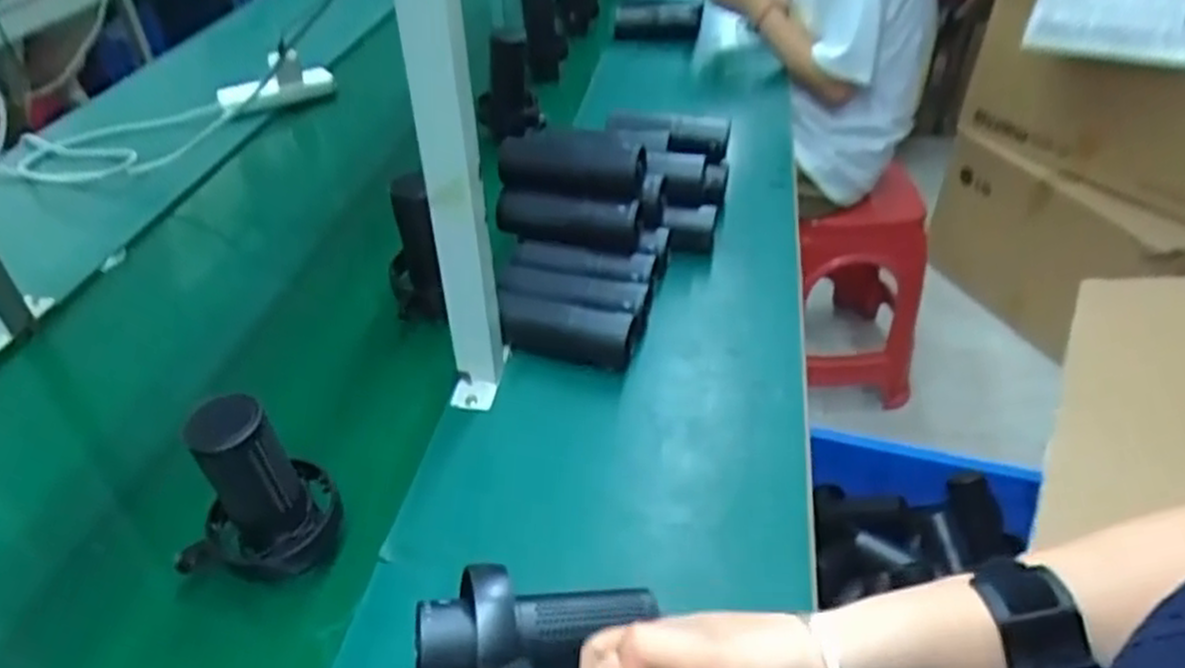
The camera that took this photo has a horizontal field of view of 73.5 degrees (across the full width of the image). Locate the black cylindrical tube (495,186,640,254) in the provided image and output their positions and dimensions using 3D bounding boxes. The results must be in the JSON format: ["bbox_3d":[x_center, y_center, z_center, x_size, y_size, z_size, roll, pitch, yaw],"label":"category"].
[{"bbox_3d":[-0.028,-0.129,0.900,0.170,0.056,0.049,11,41,13],"label":"black cylindrical tube"}]

